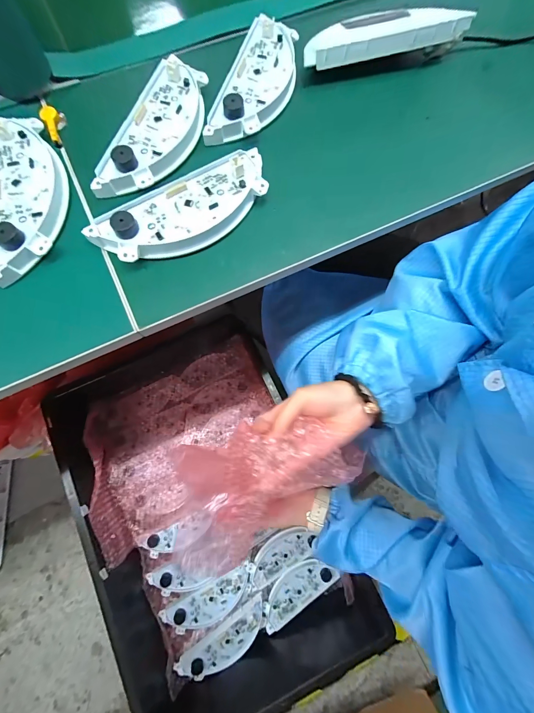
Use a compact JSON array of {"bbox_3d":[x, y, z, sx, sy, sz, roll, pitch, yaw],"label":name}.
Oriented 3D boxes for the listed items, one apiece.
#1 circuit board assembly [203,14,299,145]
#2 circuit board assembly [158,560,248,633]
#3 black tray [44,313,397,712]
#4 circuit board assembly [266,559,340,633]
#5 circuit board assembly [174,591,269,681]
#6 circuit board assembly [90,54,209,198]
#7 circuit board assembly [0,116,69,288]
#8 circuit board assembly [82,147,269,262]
[{"bbox_3d":[-0.007,-0.289,0.313,0.066,0.021,0.164,20,76,4],"label":"circuit board assembly"},{"bbox_3d":[-0.108,0.466,0.560,0.172,0.011,0.065,-30,78,-9],"label":"circuit board assembly"},{"bbox_3d":[-0.115,0.293,0.552,0.404,0.131,0.603,-23,77,-7],"label":"black tray"},{"bbox_3d":[0.057,0.456,0.578,0.162,0.016,0.064,-34,78,-9],"label":"circuit board assembly"},{"bbox_3d":[-0.072,0.529,0.544,0.178,0.022,0.065,-33,78,-9],"label":"circuit board assembly"},{"bbox_3d":[-0.109,-0.228,0.295,0.069,0.020,0.165,17,75,3],"label":"circuit board assembly"},{"bbox_3d":[-0.226,-0.154,0.273,0.067,0.021,0.169,-13,76,-5],"label":"circuit board assembly"},{"bbox_3d":[-0.073,-0.136,0.274,0.172,0.021,0.063,-31,78,-9],"label":"circuit board assembly"}]

